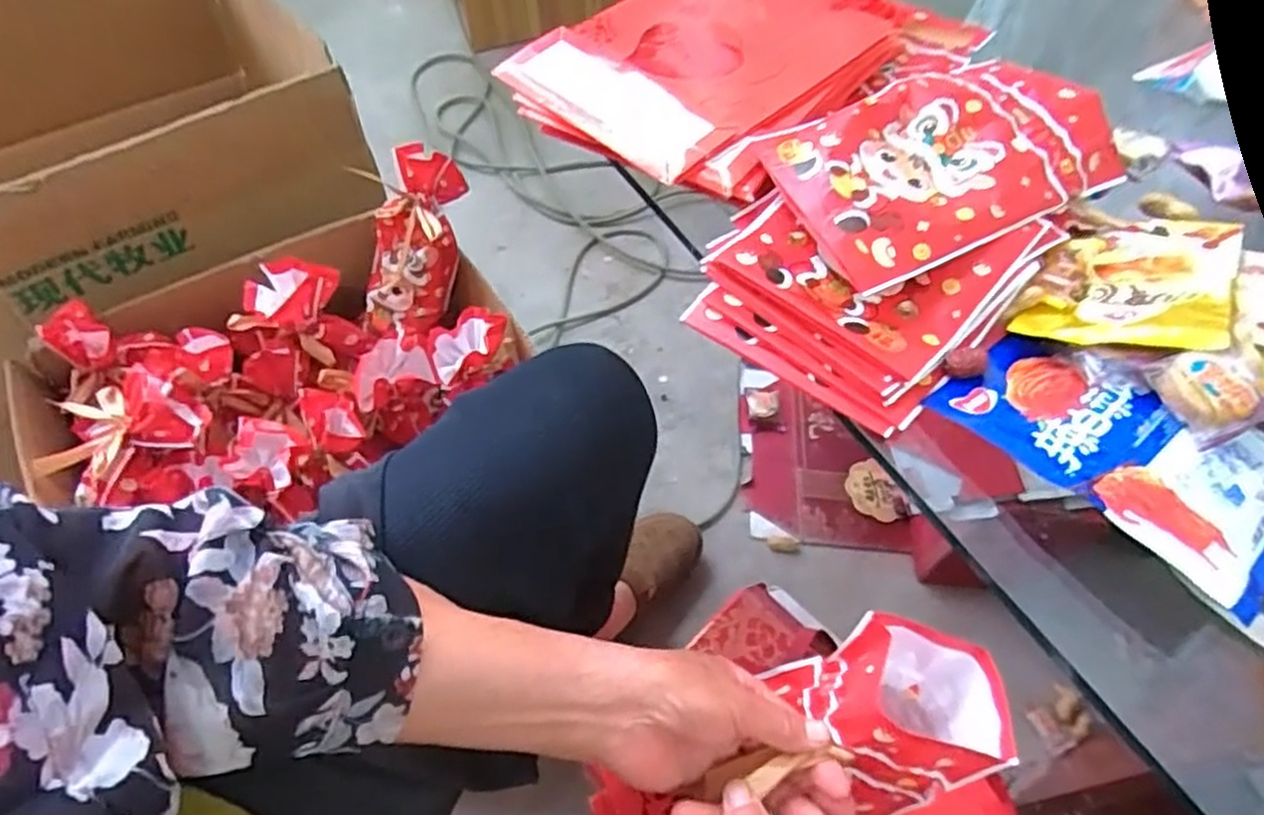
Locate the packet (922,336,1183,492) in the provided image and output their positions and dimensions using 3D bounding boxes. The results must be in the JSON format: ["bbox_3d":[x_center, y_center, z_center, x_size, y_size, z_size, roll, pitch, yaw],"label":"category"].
[{"bbox_3d":[0.235,0.001,0.407,0.085,0.023,0.099,-31,62,-23],"label":"packet"}]

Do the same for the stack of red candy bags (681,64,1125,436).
[{"bbox_3d":[0.176,-0.134,0.479,0.182,0.068,0.290,37,60,21],"label":"stack of red candy bags"}]

